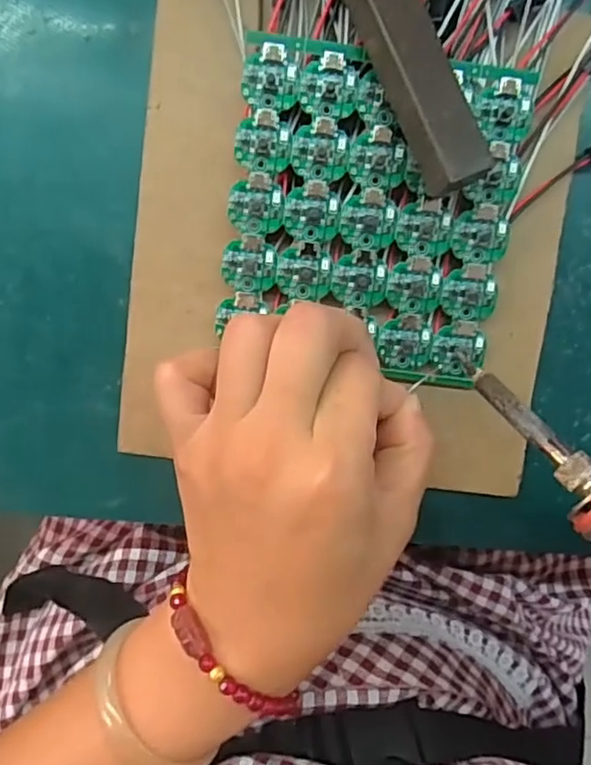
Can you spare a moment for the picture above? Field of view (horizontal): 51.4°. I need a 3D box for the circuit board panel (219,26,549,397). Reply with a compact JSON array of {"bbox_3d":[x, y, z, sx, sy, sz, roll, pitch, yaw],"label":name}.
[{"bbox_3d":[0.029,-0.064,0.236,0.110,0.013,0.114,9,96,-2],"label":"circuit board panel"}]

